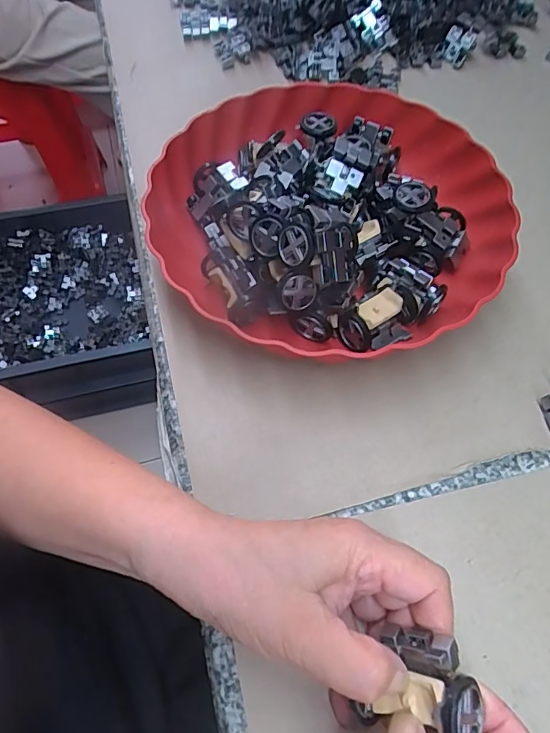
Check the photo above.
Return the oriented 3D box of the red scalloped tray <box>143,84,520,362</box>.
[{"bbox_3d":[0.038,-0.117,0.353,0.237,0.065,0.227,-24,65,-14],"label":"red scalloped tray"}]

